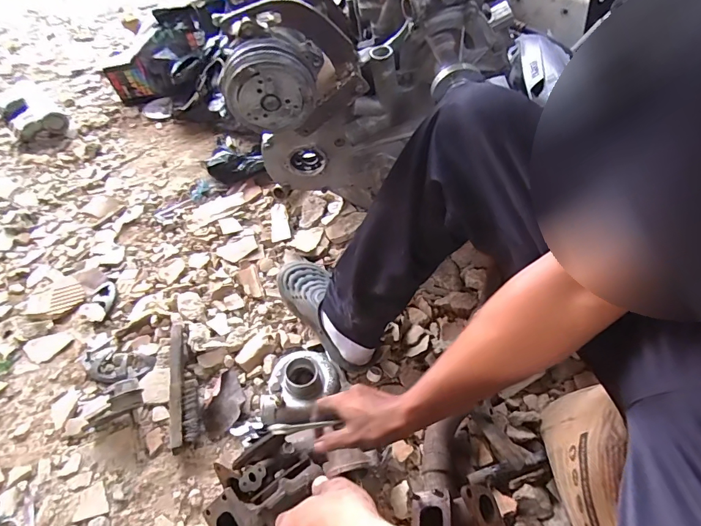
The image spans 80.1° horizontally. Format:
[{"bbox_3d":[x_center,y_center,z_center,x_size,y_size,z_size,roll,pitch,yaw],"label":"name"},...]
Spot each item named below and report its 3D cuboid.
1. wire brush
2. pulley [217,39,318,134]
[{"bbox_3d":[-0.319,0.211,0.773,0.056,0.039,0.264,-16,50,-15],"label":"wire brush"},{"bbox_3d":[-0.117,-0.252,0.602,0.128,0.120,0.065,-6,47,-3],"label":"pulley"}]

